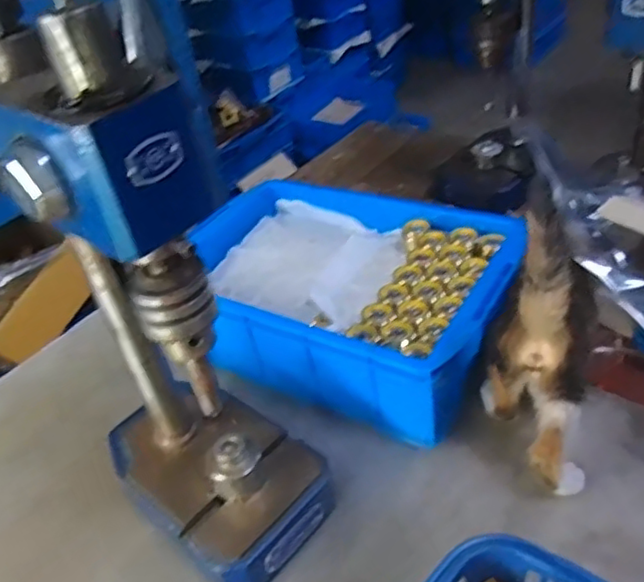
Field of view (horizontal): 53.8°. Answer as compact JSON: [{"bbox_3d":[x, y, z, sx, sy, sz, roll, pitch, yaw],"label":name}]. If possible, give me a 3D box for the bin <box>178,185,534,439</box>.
[{"bbox_3d":[0.034,-0.001,0.676,0.313,0.112,0.249,11,43,24],"label":"bin"}]

